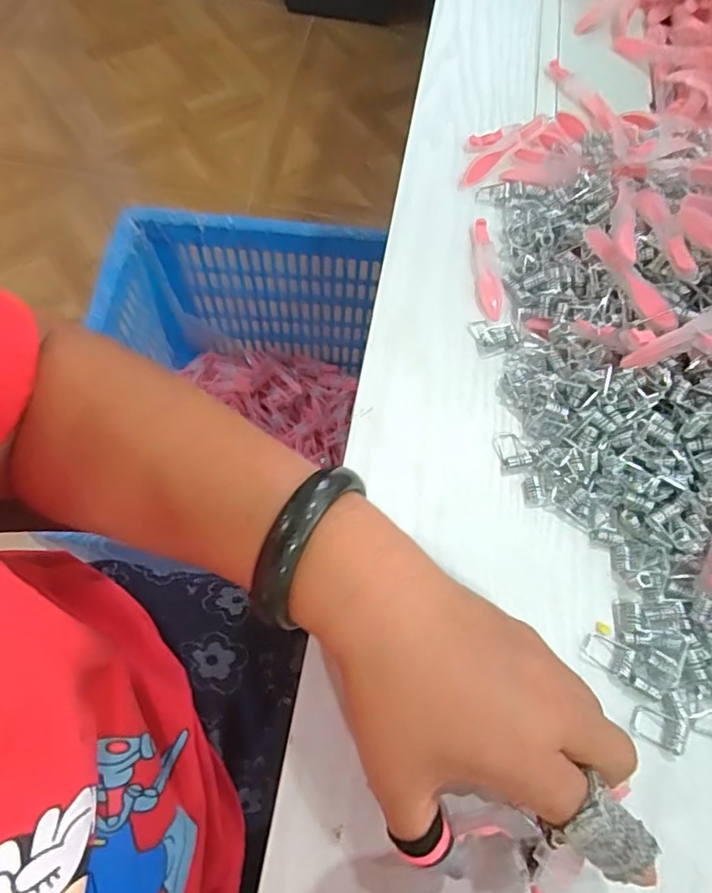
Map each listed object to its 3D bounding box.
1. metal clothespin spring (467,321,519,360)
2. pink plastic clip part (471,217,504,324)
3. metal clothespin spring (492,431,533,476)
[{"bbox_3d":[0.085,-0.069,0.350,0.024,0.006,0.027,-12,68,-9],"label":"metal clothespin spring"},{"bbox_3d":[0.086,-0.116,0.372,0.016,0.010,0.076,2,66,-3],"label":"pink plastic clip part"},{"bbox_3d":[0.087,0.003,0.316,0.017,0.005,0.027,-6,67,-6],"label":"metal clothespin spring"}]

